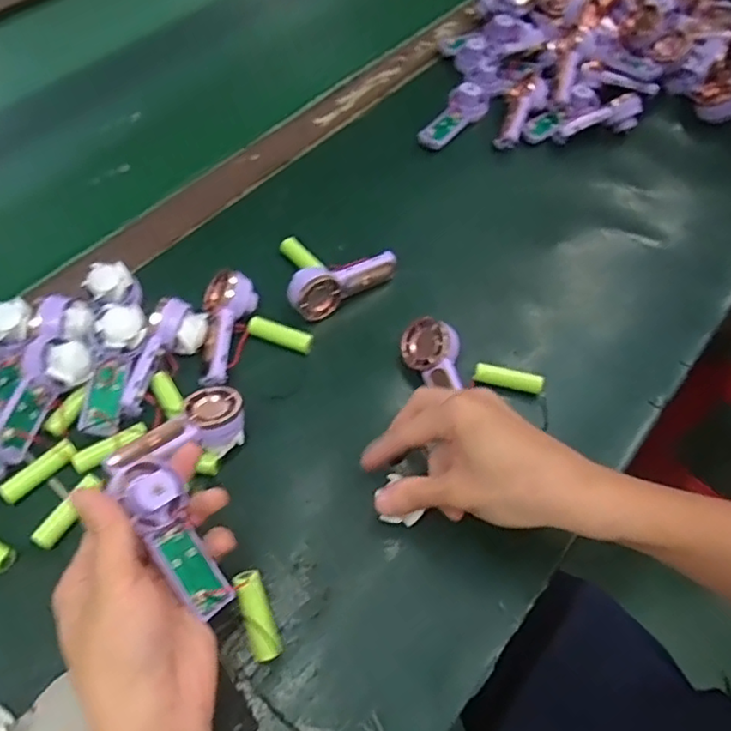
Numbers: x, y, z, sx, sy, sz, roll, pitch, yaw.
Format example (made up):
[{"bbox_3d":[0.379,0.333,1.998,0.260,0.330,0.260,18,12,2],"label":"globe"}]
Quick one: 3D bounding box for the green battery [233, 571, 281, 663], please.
[{"bbox_3d":[-0.061,0.147,0.361,0.016,0.016,0.054,-16,99,-13],"label":"green battery"}]

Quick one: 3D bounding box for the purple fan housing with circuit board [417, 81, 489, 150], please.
[{"bbox_3d":[0.086,-0.251,0.634,0.037,0.020,0.087,38,76,20],"label":"purple fan housing with circuit board"}]

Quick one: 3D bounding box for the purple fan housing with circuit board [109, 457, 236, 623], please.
[{"bbox_3d":[-0.104,0.095,0.343,0.027,0.024,0.091,-31,99,-20],"label":"purple fan housing with circuit board"}]

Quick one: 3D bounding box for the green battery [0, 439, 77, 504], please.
[{"bbox_3d":[-0.215,0.070,0.414,0.014,0.015,0.051,41,64,21],"label":"green battery"}]

